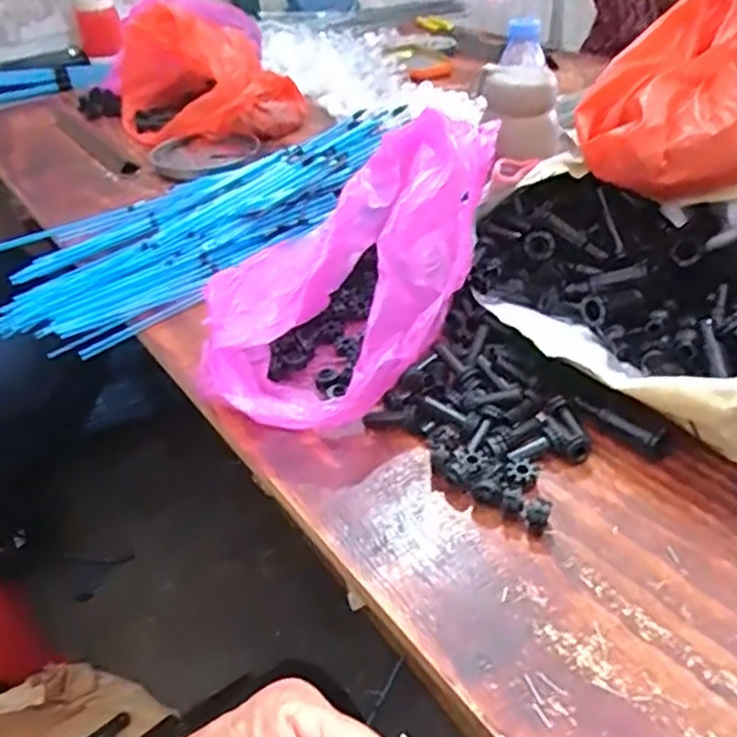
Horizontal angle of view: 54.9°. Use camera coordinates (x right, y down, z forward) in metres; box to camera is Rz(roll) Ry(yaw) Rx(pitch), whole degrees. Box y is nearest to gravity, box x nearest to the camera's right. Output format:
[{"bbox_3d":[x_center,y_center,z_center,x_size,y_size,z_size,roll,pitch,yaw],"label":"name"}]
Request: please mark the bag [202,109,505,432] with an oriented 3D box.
[{"bbox_3d":[-0.020,-0.076,0.536,0.172,0.133,0.262,22,47,29],"label":"bag"}]

